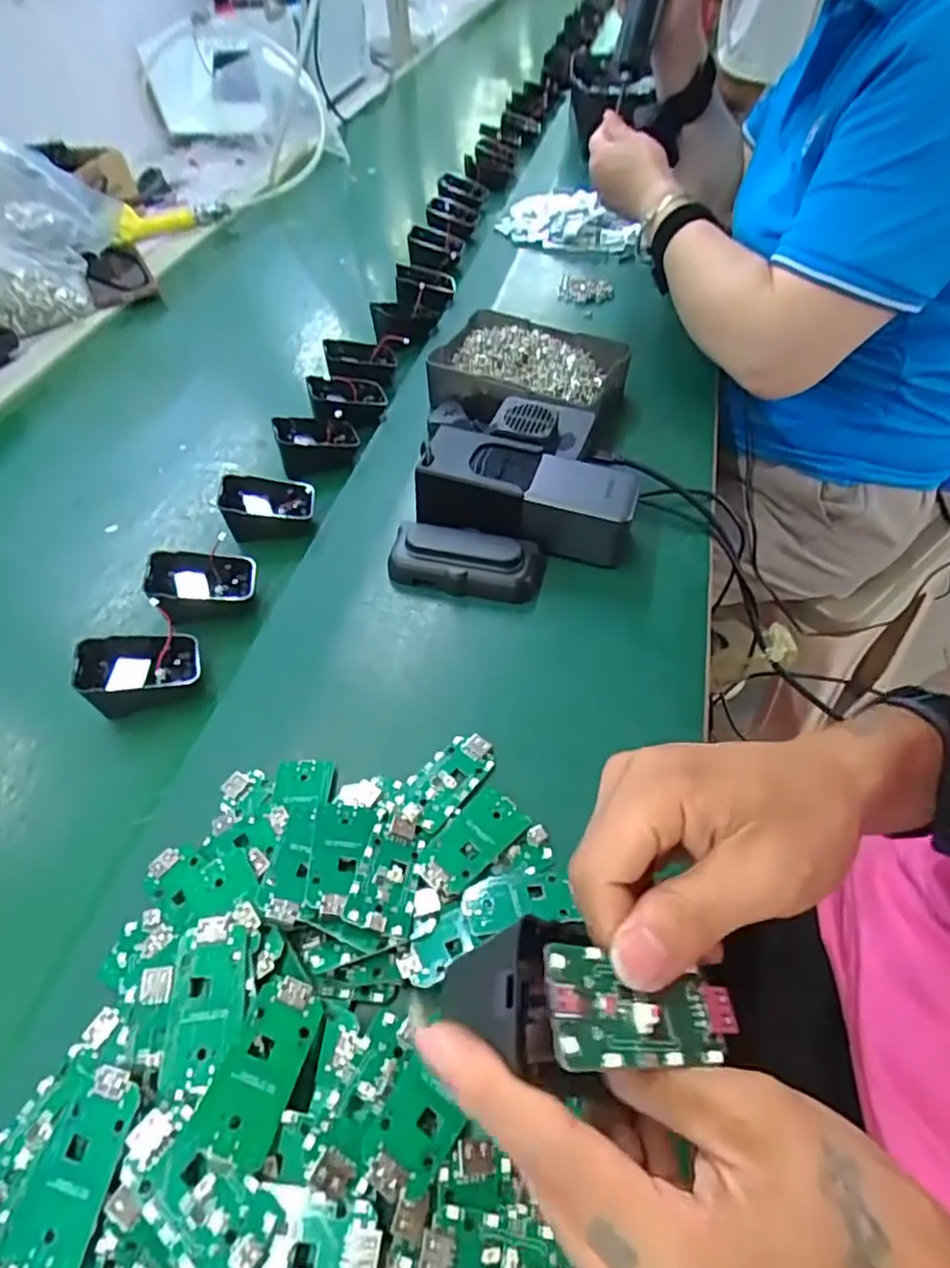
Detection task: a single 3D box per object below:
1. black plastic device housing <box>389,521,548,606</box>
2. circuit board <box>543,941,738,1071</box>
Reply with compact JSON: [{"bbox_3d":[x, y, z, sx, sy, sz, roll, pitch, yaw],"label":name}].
[{"bbox_3d":[-0.006,-0.052,0.463,0.107,0.033,0.043,5,51,9],"label":"black plastic device housing"},{"bbox_3d":[0.050,0.112,0.193,0.063,0.010,0.031,17,48,-18],"label":"circuit board"}]

